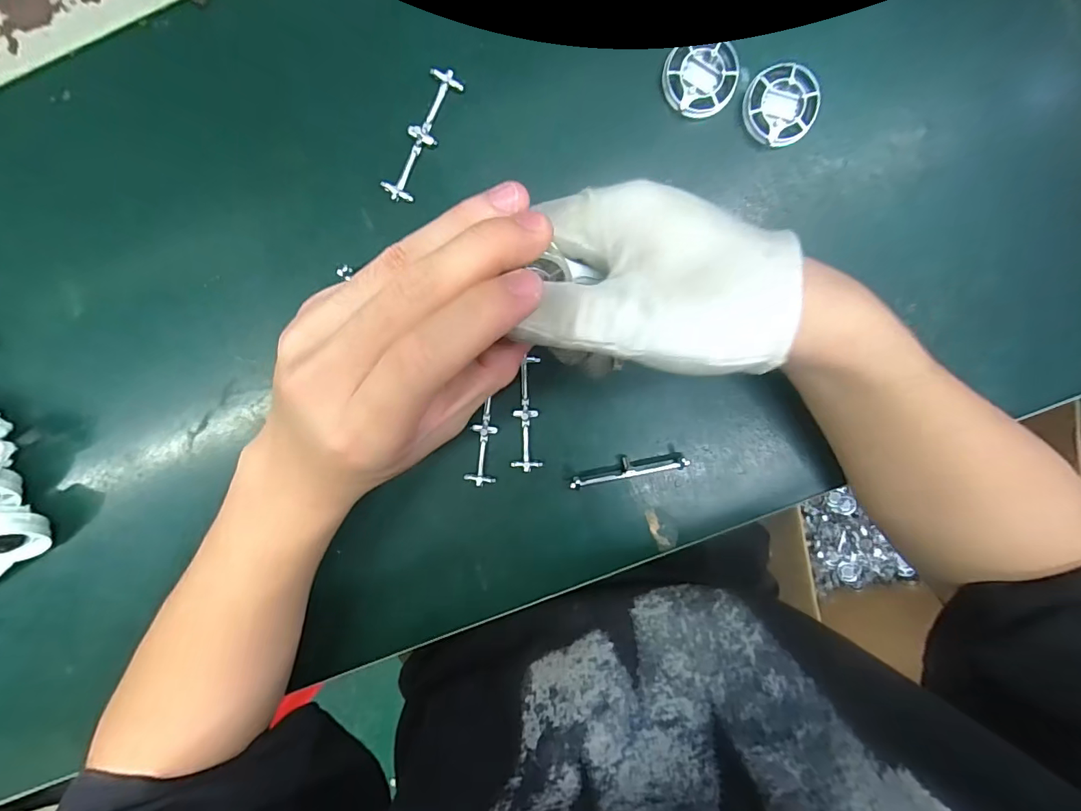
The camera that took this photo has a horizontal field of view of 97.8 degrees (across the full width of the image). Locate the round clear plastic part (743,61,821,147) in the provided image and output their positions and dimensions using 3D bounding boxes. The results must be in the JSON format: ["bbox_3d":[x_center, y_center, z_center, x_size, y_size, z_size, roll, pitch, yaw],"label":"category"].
[{"bbox_3d":[0.130,-0.162,0.258,0.039,0.011,0.038,0,98,1],"label":"round clear plastic part"}]

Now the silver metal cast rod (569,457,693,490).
[{"bbox_3d":[0.055,0.039,0.290,0.075,0.012,0.011,-9,98,-1],"label":"silver metal cast rod"}]

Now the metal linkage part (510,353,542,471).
[{"bbox_3d":[-0.007,0.006,0.285,0.017,0.010,0.069,3,98,0],"label":"metal linkage part"}]

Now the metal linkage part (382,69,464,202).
[{"bbox_3d":[-0.065,-0.148,0.259,0.017,0.004,0.071,27,98,-3],"label":"metal linkage part"}]

